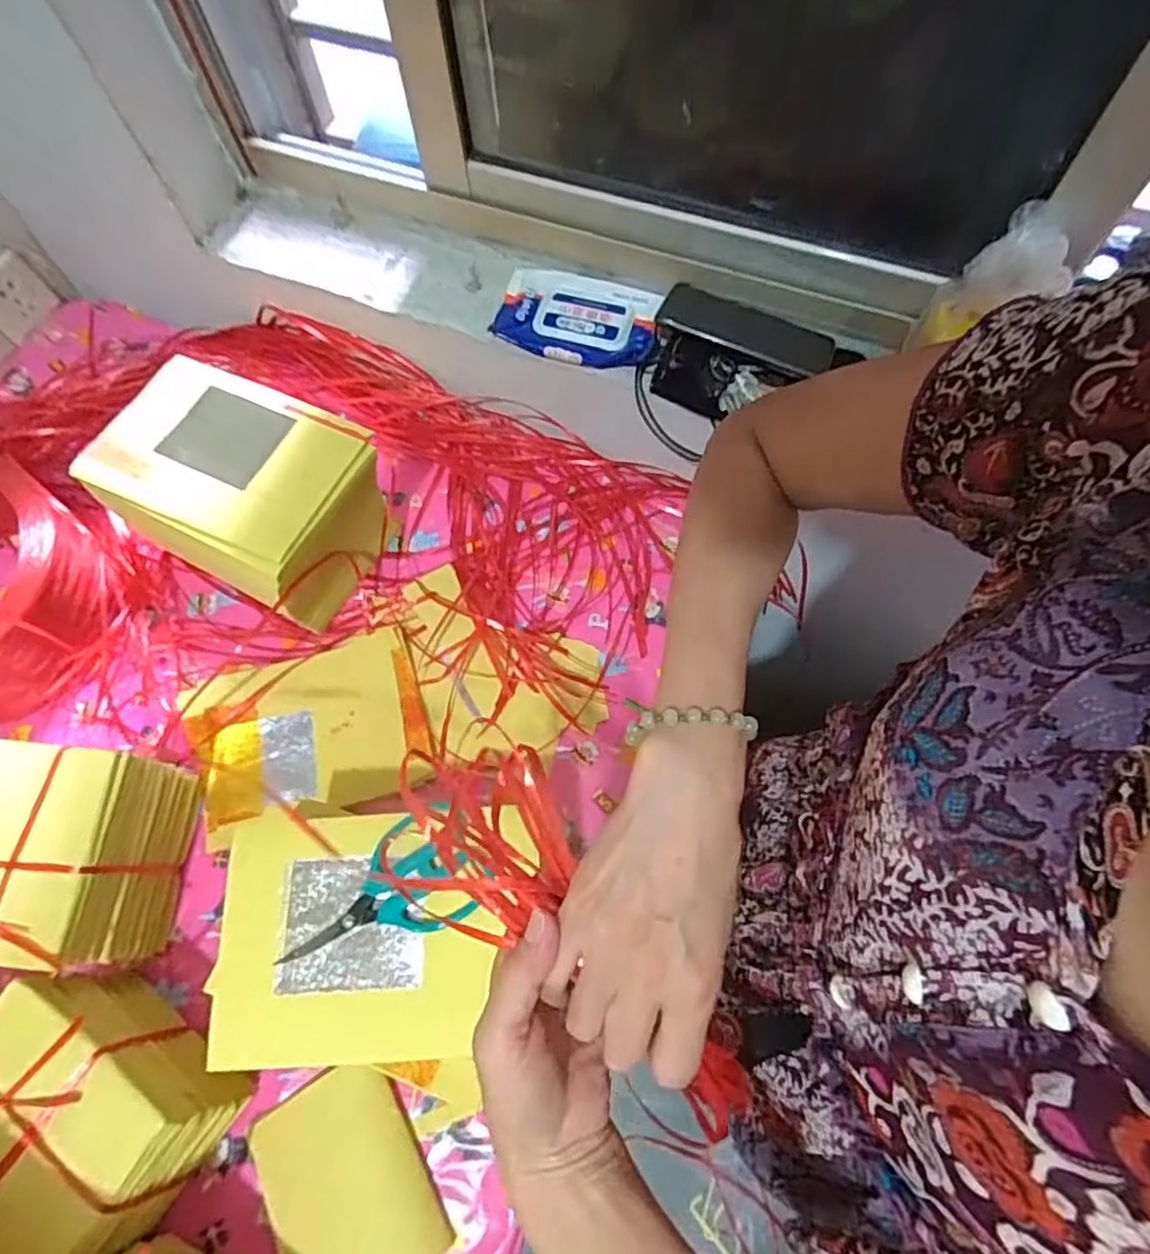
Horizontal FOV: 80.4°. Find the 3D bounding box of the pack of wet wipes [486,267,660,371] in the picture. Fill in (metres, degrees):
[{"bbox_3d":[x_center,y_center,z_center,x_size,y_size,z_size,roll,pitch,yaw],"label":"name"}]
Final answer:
[{"bbox_3d":[0.002,-0.322,0.707,0.163,0.027,0.097,15,67,7],"label":"pack of wet wipes"}]

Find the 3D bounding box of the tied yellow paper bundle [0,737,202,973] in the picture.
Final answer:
[{"bbox_3d":[-0.432,0.198,0.591,0.126,0.134,0.164,6,67,4],"label":"tied yellow paper bundle"}]

